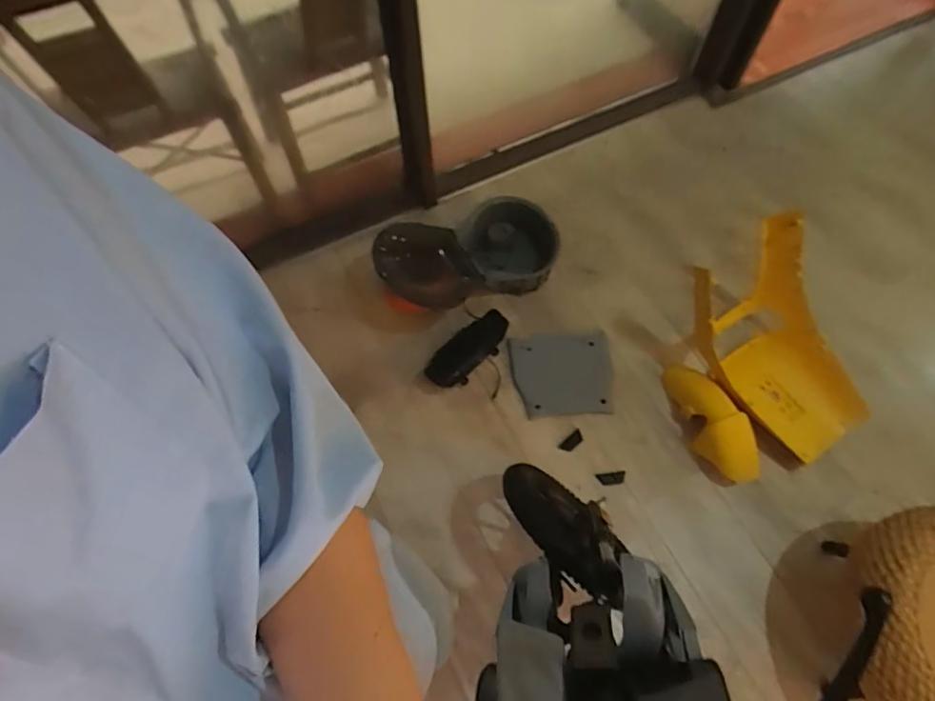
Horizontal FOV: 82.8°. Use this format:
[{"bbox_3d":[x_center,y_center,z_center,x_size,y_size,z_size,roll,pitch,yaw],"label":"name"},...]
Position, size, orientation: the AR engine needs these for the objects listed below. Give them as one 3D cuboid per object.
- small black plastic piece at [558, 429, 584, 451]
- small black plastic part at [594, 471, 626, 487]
[{"bbox_3d":[0.290,0.254,1.473,0.072,0.012,0.035,-39,70,-15],"label":"small black plastic piece"},{"bbox_3d":[0.388,0.347,1.433,0.076,0.006,0.034,-8,80,6],"label":"small black plastic part"}]

